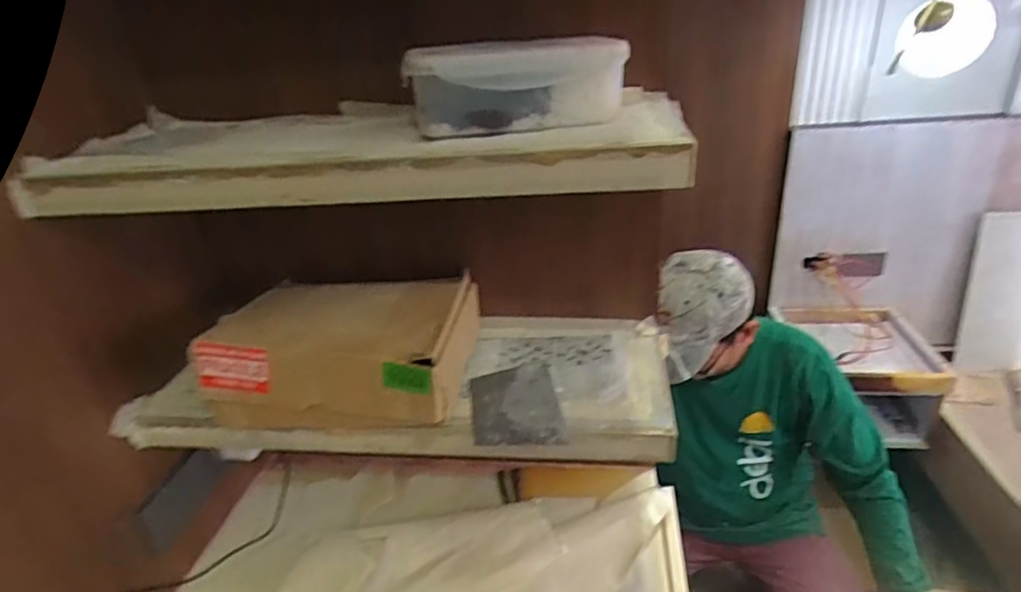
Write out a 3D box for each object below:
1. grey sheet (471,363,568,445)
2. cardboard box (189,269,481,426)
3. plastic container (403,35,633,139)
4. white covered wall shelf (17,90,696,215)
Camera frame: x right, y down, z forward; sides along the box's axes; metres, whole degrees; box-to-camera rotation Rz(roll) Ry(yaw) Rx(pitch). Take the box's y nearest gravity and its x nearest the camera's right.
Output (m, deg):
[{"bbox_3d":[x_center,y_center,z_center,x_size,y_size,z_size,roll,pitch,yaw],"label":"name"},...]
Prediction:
[{"bbox_3d":[0.005,0.120,0.631,0.093,0.011,0.136,-7,27,-3],"label":"grey sheet"},{"bbox_3d":[-0.186,0.054,0.664,0.265,0.102,0.194,-1,27,8],"label":"cardboard box"},{"bbox_3d":[0.011,-0.199,0.525,0.186,0.072,0.138,-1,27,8],"label":"plastic container"},{"bbox_3d":[-0.154,-0.157,0.565,0.622,0.038,0.207,-1,38,9],"label":"white covered wall shelf"}]

